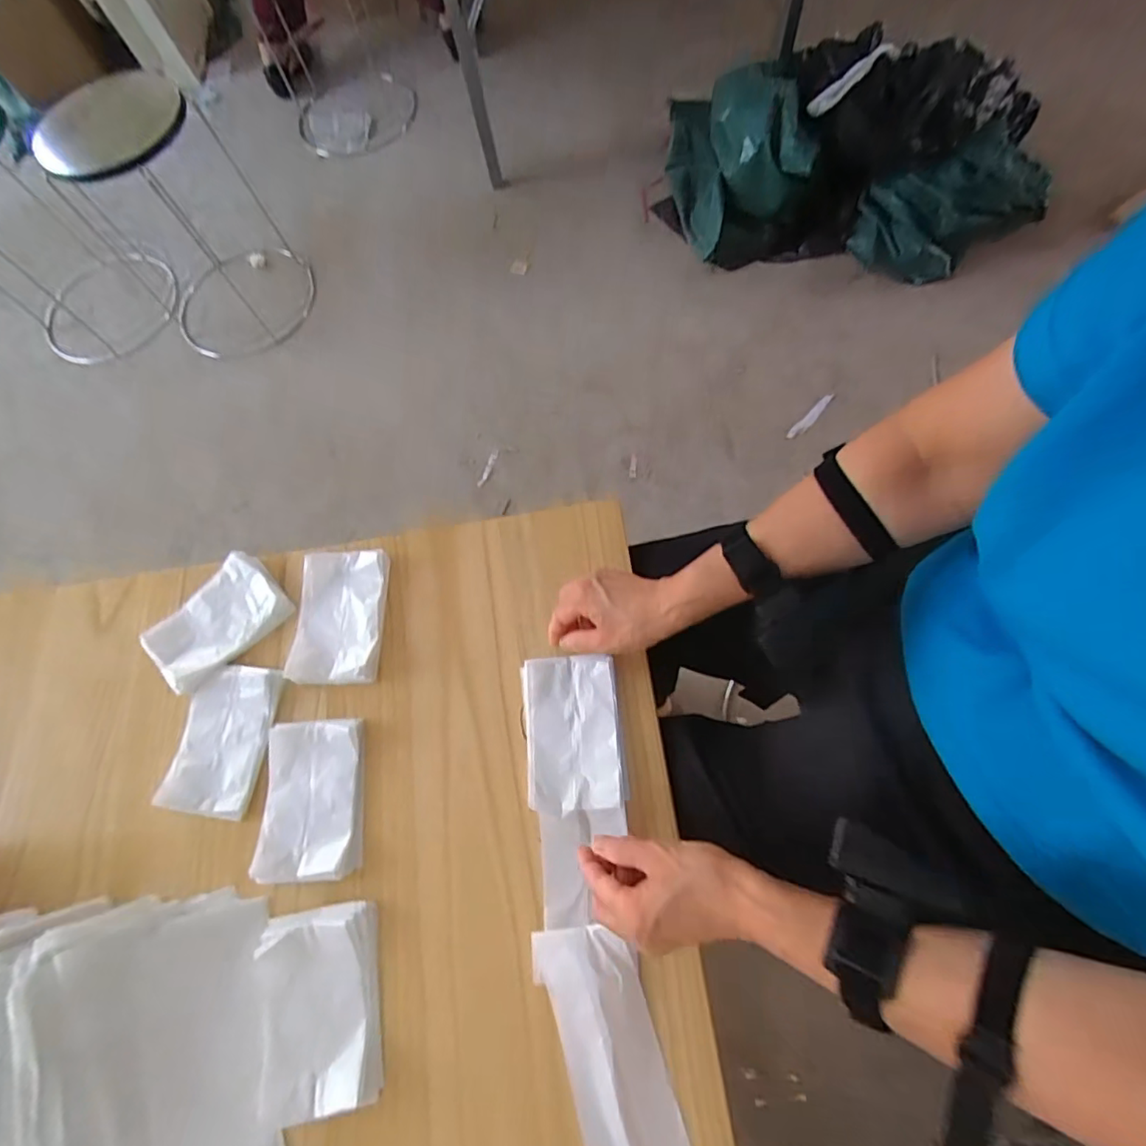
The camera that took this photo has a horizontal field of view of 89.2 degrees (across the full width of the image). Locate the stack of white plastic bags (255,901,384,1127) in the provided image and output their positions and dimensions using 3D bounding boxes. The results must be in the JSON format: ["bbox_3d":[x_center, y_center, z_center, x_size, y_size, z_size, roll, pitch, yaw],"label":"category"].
[{"bbox_3d":[-0.198,0.337,0.451,0.091,0.018,0.133,-11,69,1],"label":"stack of white plastic bags"}]

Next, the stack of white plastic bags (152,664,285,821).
[{"bbox_3d":[-0.324,0.151,0.536,0.084,0.019,0.130,7,70,8],"label":"stack of white plastic bags"}]

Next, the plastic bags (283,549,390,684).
[{"bbox_3d":[-0.228,0.040,0.568,0.085,0.017,0.132,-1,70,5],"label":"plastic bags"}]

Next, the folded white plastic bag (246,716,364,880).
[{"bbox_3d":[-0.228,0.197,0.512,0.083,0.017,0.129,-4,69,4],"label":"folded white plastic bag"}]

